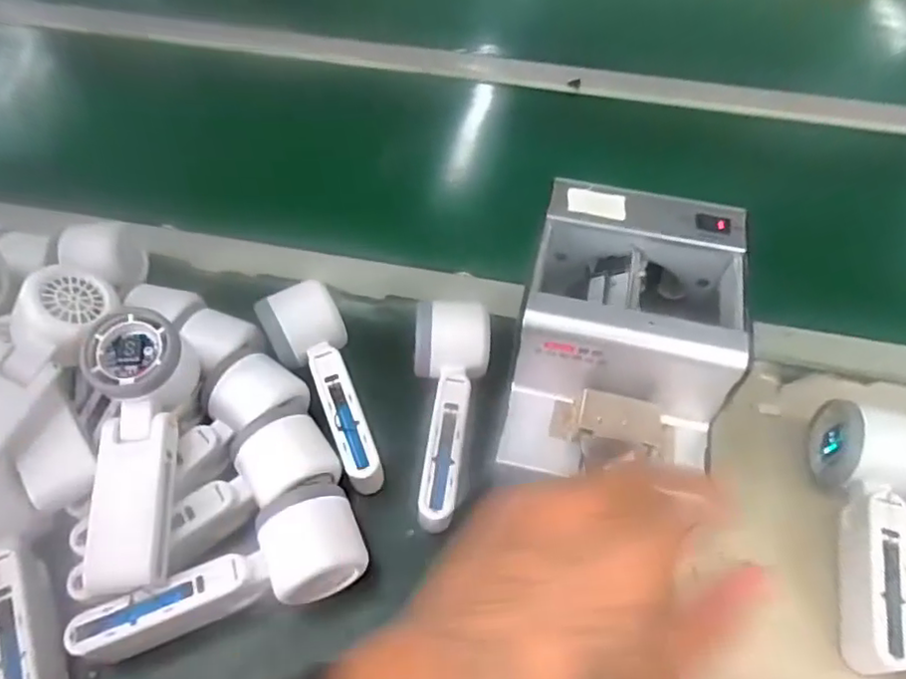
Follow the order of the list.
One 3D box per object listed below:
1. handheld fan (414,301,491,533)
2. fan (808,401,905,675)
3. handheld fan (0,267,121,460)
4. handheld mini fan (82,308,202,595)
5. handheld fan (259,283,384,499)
[{"bbox_3d":[-0.005,0.051,0.444,0.058,0.055,0.162,2,54,1],"label":"handheld fan"},{"bbox_3d":[0.271,0.119,0.404,0.054,0.051,0.172,11,55,7],"label":"fan"},{"bbox_3d":[-0.282,0.027,0.398,0.050,0.050,0.162,37,55,-22],"label":"handheld fan"},{"bbox_3d":[-0.197,0.067,0.401,0.055,0.055,0.168,-4,73,-3],"label":"handheld mini fan"},{"bbox_3d":[-0.089,0.031,0.457,0.057,0.053,0.155,-23,57,-16],"label":"handheld fan"}]

